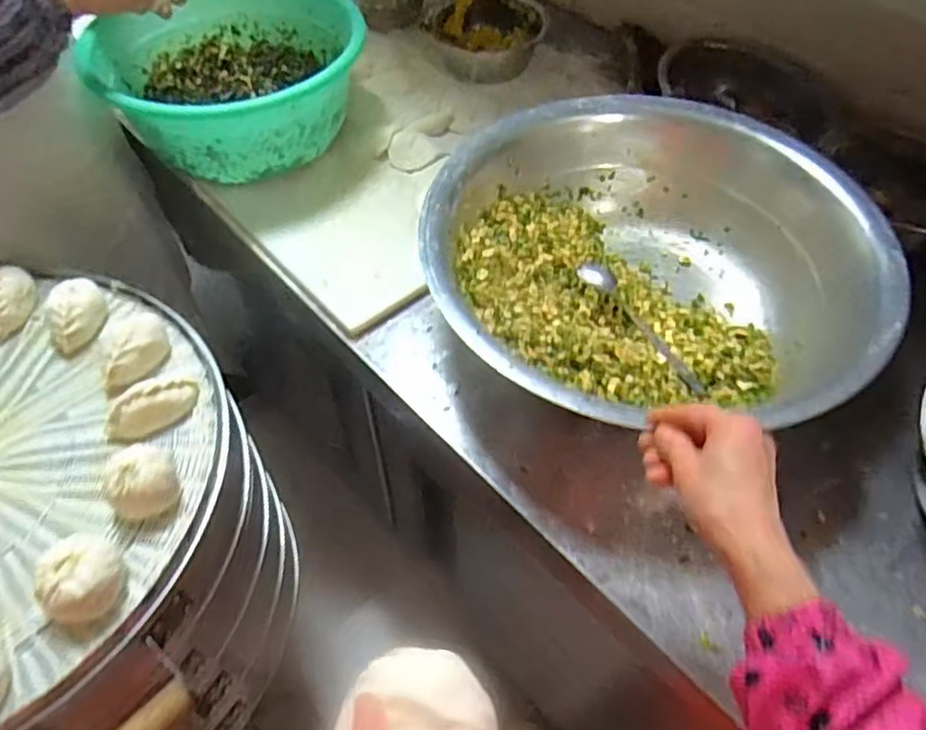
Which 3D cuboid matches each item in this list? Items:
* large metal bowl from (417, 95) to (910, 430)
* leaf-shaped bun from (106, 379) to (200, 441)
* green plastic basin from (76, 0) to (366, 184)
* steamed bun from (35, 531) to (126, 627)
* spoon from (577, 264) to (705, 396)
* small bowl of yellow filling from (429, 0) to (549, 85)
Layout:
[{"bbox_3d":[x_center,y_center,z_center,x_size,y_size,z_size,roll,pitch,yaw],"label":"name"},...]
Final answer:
[{"bbox_3d":[0.197,-0.104,0.742,0.461,0.155,0.428,1,53,0],"label":"large metal bowl"},{"bbox_3d":[-0.324,0.042,0.686,0.095,0.032,0.037,-29,59,-21],"label":"leaf-shaped bun"},{"bbox_3d":[-0.326,-0.420,0.956,0.347,0.135,0.347,-8,54,-7],"label":"green plastic basin"},{"bbox_3d":[-0.333,0.184,0.576,0.058,0.063,0.068,23,56,15],"label":"steamed bun"},{"bbox_3d":[0.201,-0.046,0.745,0.032,0.030,0.194,-29,59,-21],"label":"spoon"},{"bbox_3d":[0.039,-0.533,1.074,0.186,0.068,0.152,2,53,0],"label":"small bowl of yellow filling"}]

